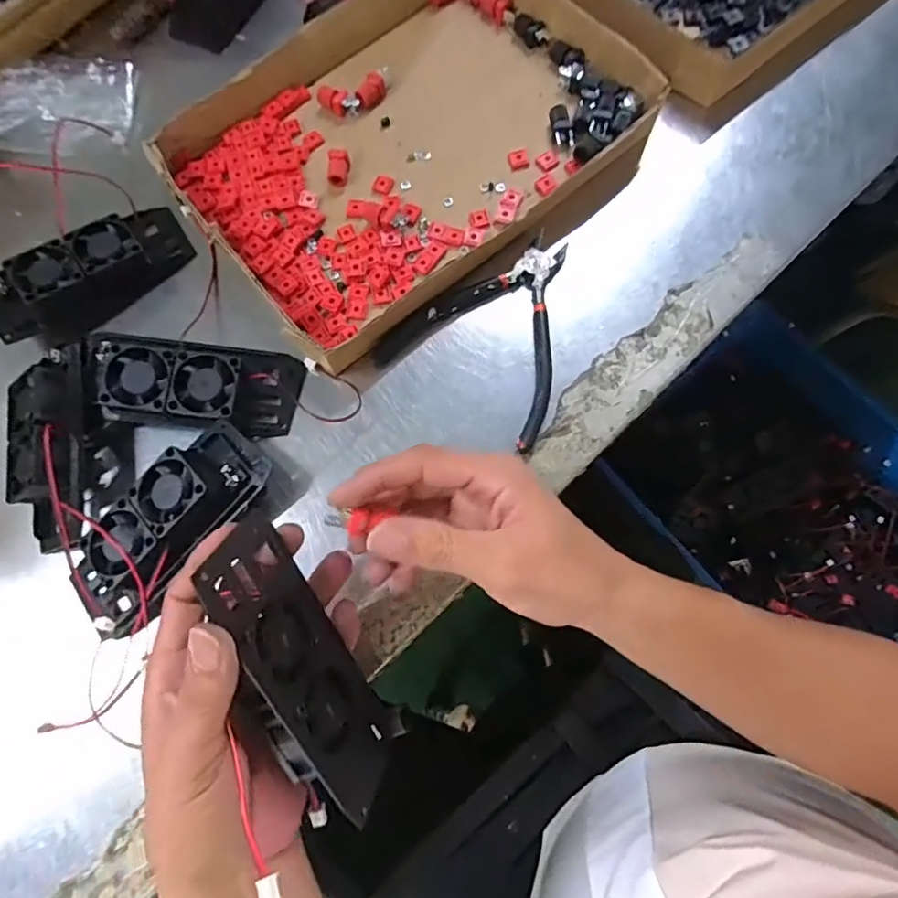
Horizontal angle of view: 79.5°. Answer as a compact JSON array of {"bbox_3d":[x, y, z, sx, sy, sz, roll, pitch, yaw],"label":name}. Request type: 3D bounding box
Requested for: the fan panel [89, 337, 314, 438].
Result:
[{"bbox_3d":[-0.163,-0.041,0.348,0.127,0.030,0.056,7,79,-12],"label":"fan panel"}]

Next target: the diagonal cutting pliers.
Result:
[{"bbox_3d":[0.033,-0.086,0.357,0.118,0.013,0.132,30,79,11],"label":"diagonal cutting pliers"}]

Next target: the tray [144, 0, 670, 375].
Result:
[{"bbox_3d":[-0.031,-0.228,0.399,0.317,0.038,0.260,-40,76,-7],"label":"tray"}]

